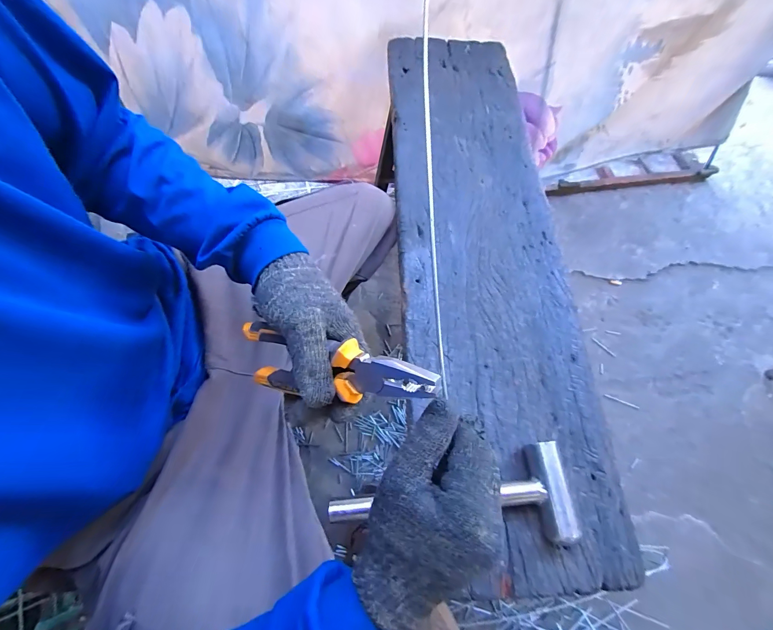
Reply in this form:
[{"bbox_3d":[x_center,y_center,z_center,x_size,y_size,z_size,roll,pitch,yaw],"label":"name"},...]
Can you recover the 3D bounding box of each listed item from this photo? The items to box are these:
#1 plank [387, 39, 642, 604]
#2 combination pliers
[{"bbox_3d":[0.141,-0.132,0.540,0.243,0.029,0.918,0,68,-3],"label":"plank"},{"bbox_3d":[-0.043,0.042,0.284,0.185,0.021,0.055,2,102,32],"label":"combination pliers"}]

